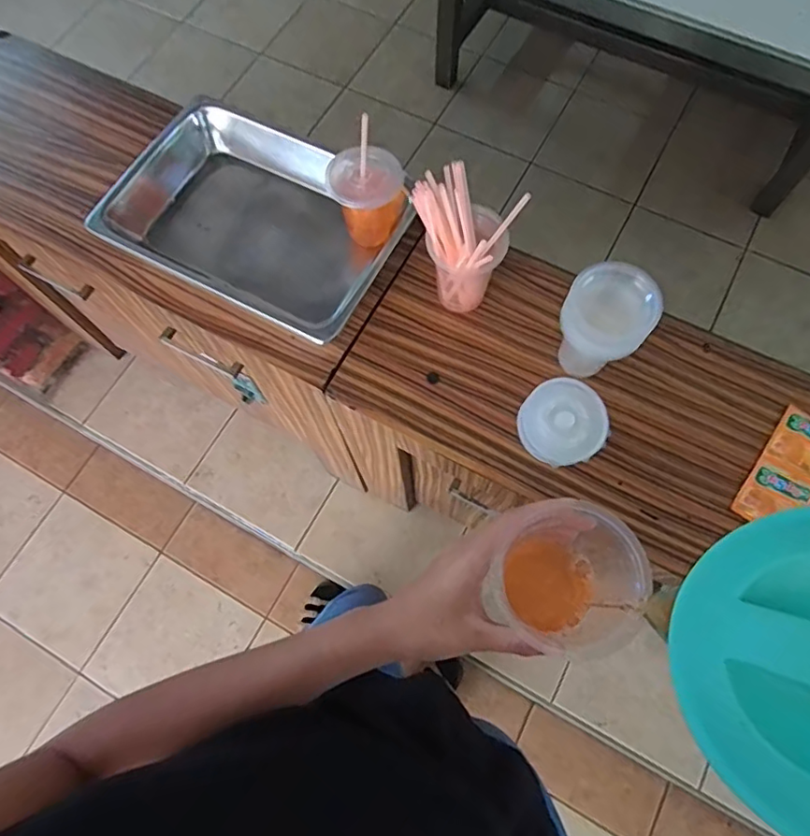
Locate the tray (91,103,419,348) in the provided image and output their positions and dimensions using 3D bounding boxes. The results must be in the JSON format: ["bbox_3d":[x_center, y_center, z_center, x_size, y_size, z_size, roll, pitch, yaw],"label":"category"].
[{"bbox_3d":[-0.185,-0.262,0.747,0.362,0.071,0.249,28,74,10],"label":"tray"}]

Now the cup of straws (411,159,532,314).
[{"bbox_3d":[0.067,-0.199,0.659,0.097,0.171,0.077,36,76,13],"label":"cup of straws"}]

